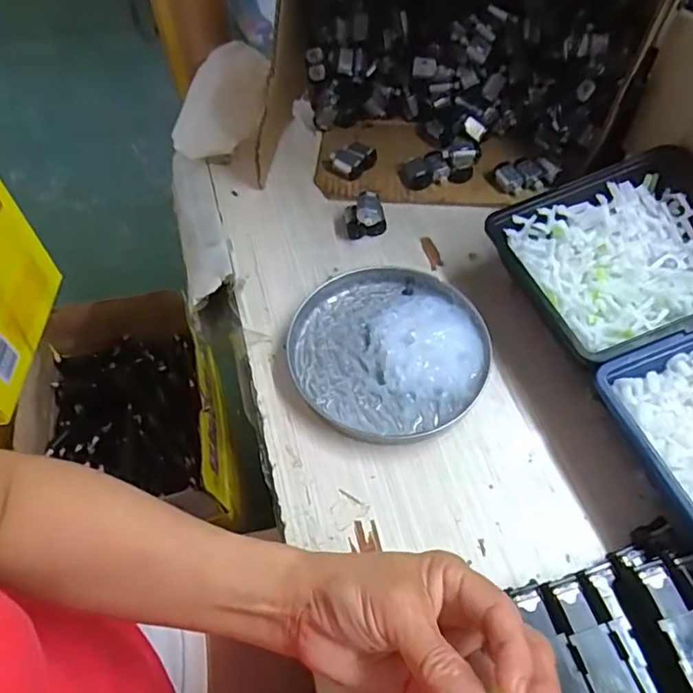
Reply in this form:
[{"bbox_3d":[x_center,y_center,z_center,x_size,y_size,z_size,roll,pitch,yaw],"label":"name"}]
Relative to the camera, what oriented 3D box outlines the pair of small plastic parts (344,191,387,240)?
[{"bbox_3d":[0.017,-0.112,0.473,0.034,0.035,0.026,0,58,0],"label":"pair of small plastic parts"}]

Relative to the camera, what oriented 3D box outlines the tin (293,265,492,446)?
[{"bbox_3d":[0.031,0.000,0.409,0.142,0.021,0.141,0,58,0],"label":"tin"}]

